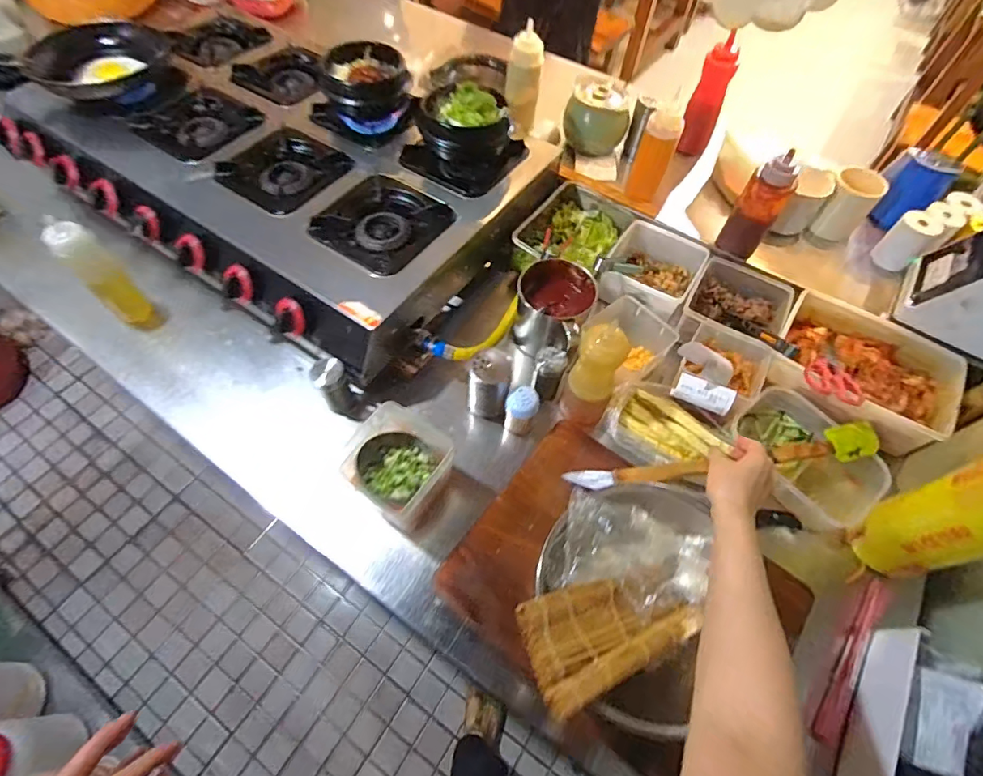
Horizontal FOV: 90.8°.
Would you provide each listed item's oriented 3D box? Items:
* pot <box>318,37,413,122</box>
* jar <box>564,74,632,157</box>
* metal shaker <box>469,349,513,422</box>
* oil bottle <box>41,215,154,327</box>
[{"bbox_3d":[-0.234,-0.562,0.892,0.152,0.081,0.117,-21,62,-15],"label":"pot"},{"bbox_3d":[0.206,-0.533,0.955,0.116,0.110,0.093,-6,59,-7],"label":"jar"},{"bbox_3d":[-0.004,0.002,0.734,0.064,0.128,0.057,13,59,5],"label":"metal shaker"},{"bbox_3d":[-0.606,-0.176,0.757,0.048,0.190,0.059,40,65,19],"label":"oil bottle"}]

